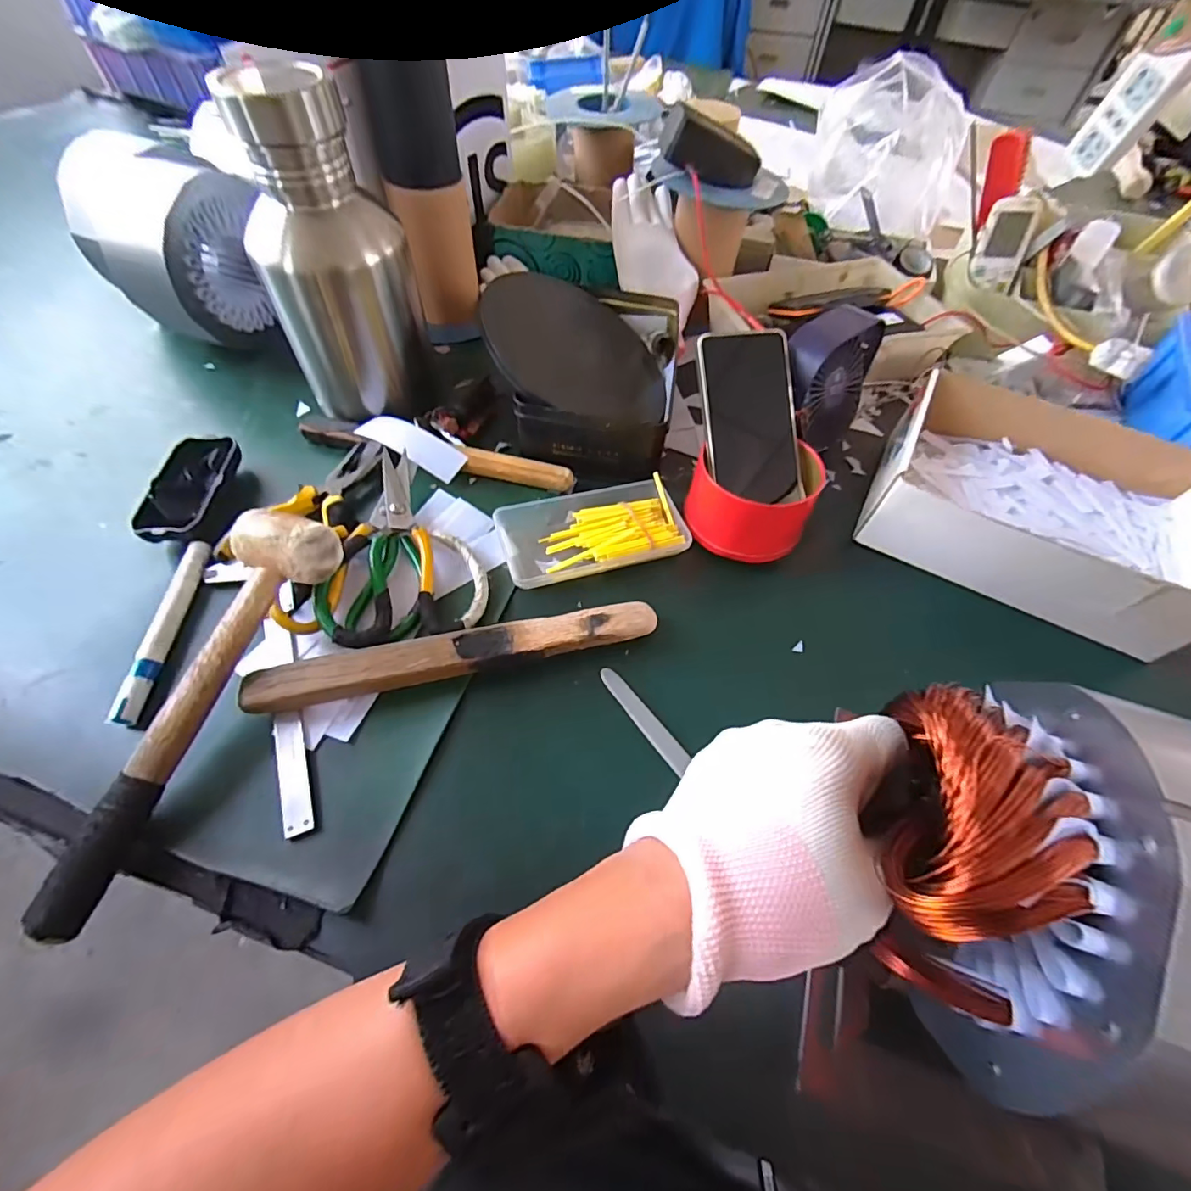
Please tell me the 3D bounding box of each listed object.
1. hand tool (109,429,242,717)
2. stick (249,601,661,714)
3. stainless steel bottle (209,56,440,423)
[{"bbox_3d":[-0.328,-0.027,0.390,0.054,0.035,0.251,-3,58,-4],"label":"hand tool"},{"bbox_3d":[-0.091,0.038,0.354,0.273,0.015,0.031,-11,59,-9],"label":"stick"},{"bbox_3d":[-0.213,-0.272,0.425,0.095,0.224,0.096,16,58,8],"label":"stainless steel bottle"}]

